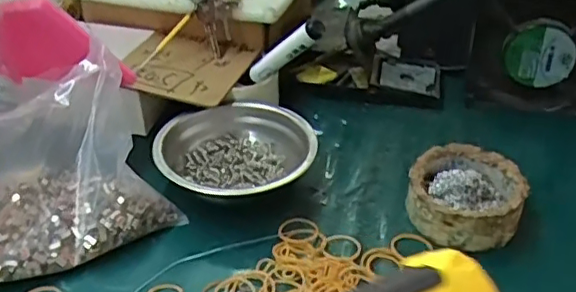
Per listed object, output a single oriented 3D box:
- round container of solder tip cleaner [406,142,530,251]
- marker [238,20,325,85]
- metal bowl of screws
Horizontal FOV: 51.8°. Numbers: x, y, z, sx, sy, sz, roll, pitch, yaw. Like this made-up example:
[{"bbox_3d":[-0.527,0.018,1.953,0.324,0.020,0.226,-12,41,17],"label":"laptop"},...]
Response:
[{"bbox_3d":[0.132,0.038,0.447,0.078,0.043,0.080,0,35,0],"label":"round container of solder tip cleaner"},{"bbox_3d":[-0.007,-0.082,0.539,0.106,0.020,0.018,-30,9,45],"label":"marker"},{"bbox_3d":[-0.041,0.009,0.488,0.125,0.041,0.128,0,35,0],"label":"metal bowl of screws"}]

